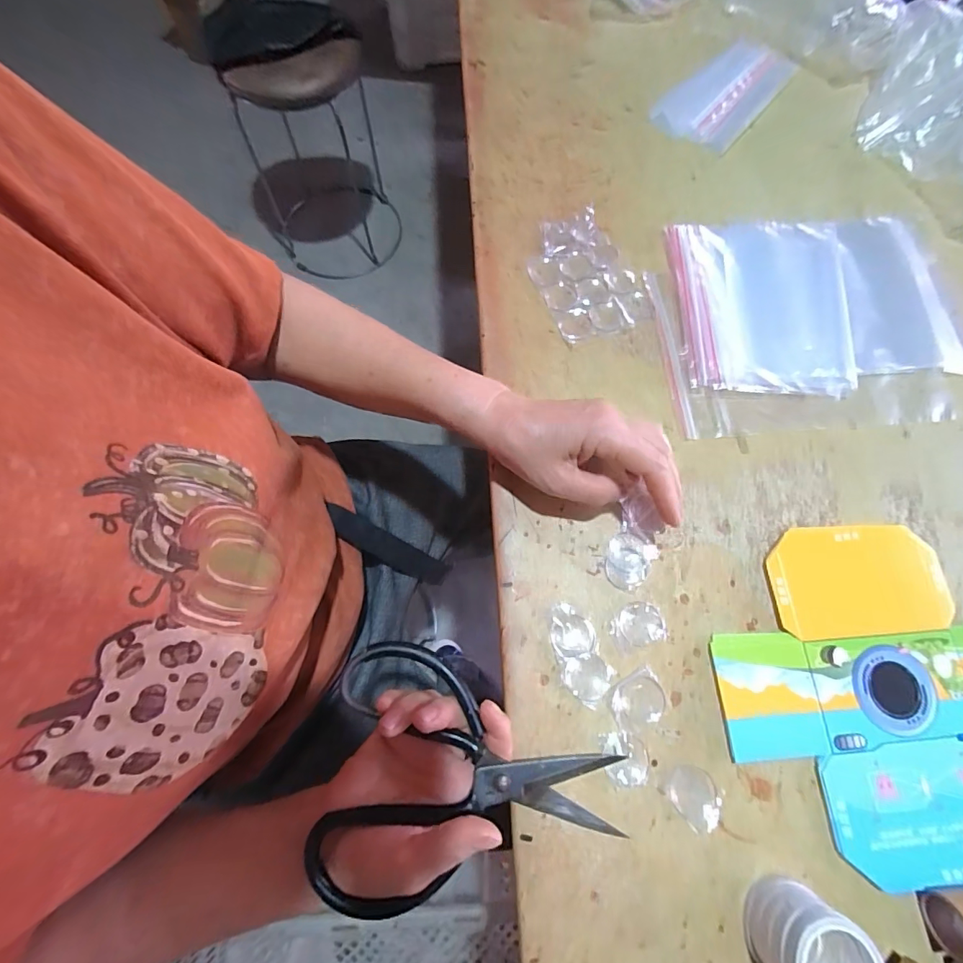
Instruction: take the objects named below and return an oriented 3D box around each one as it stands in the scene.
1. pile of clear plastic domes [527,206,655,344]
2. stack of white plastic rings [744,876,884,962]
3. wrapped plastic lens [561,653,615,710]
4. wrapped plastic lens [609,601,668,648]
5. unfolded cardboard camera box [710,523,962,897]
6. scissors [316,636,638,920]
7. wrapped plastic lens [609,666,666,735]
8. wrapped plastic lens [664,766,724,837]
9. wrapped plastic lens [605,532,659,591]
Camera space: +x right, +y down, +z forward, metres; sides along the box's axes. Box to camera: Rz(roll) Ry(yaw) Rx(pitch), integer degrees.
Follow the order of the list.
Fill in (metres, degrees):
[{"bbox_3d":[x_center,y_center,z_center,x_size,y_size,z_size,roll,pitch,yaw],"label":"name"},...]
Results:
[{"bbox_3d":[0.096,-0.193,0.416,0.094,0.006,0.129,-20,73,-9],"label":"pile of clear plastic domes"},{"bbox_3d":[0.178,0.254,0.245,0.042,0.051,0.047,42,75,11],"label":"stack of white plastic rings"},{"bbox_3d":[0.071,0.131,0.305,0.032,0.004,0.030,38,74,10],"label":"wrapped plastic lens"},{"bbox_3d":[0.110,0.101,0.317,0.040,0.004,0.028,-11,72,-6],"label":"wrapped plastic lens"},{"bbox_3d":[0.336,0.138,0.313,0.343,0.007,0.216,-3,71,-3],"label":"unfolded cardboard camera box"},{"bbox_3d":[-0.008,0.179,0.274,0.166,0.021,0.135,8,71,0],"label":"scissors"},{"bbox_3d":[0.105,0.148,0.301,0.039,0.004,0.031,-32,75,-12],"label":"wrapped plastic lens"},{"bbox_3d":[0.137,0.201,0.286,0.031,0.004,0.037,-38,77,-14],"label":"wrapped plastic lens"},{"bbox_3d":[0.109,0.059,0.331,0.034,0.004,0.040,28,73,7],"label":"wrapped plastic lens"}]

